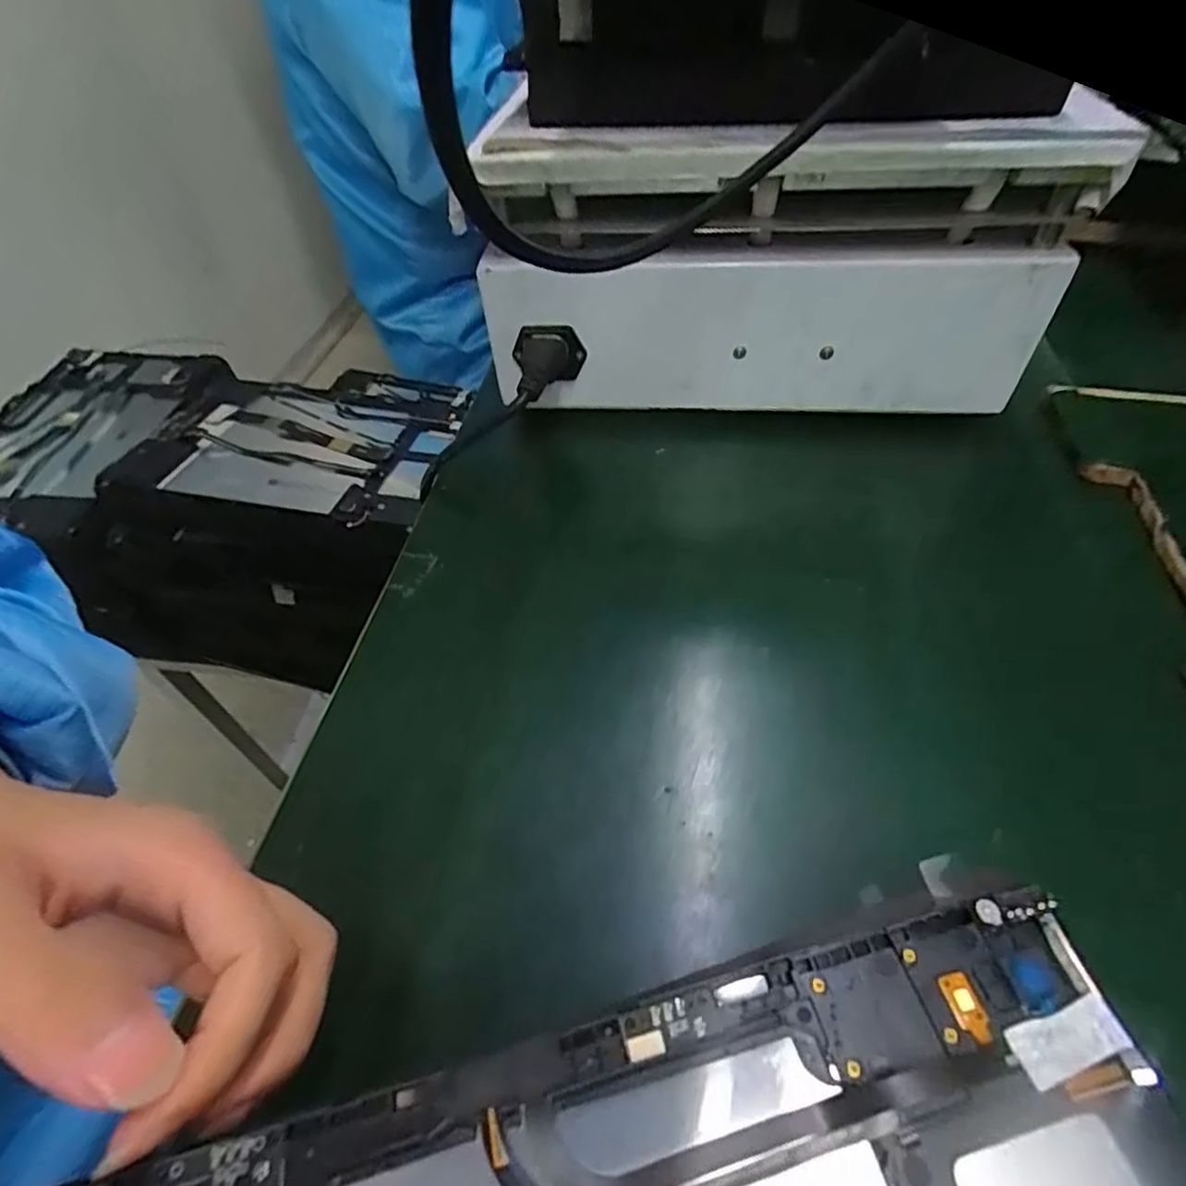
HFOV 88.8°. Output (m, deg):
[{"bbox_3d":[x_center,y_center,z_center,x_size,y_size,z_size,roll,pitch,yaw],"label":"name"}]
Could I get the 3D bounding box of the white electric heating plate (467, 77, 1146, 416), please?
[{"bbox_3d":[0.087,-0.174,0.332,0.297,0.137,0.079,1,50,2],"label":"white electric heating plate"}]

